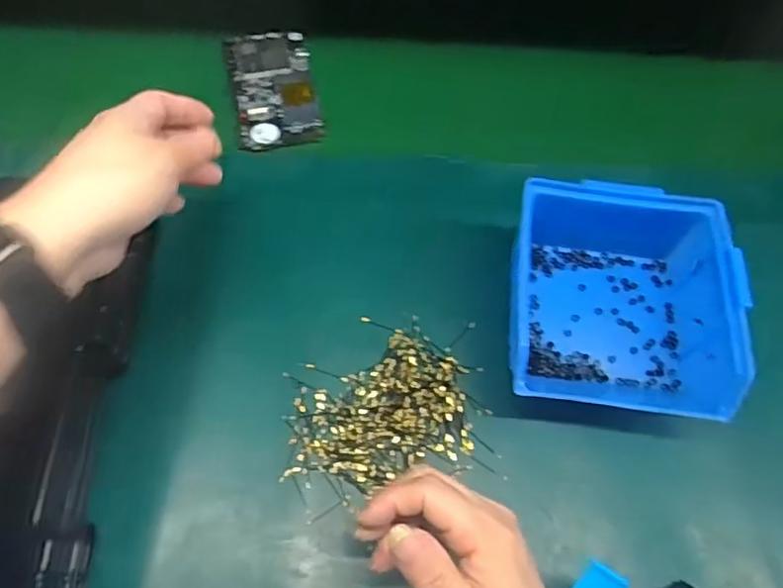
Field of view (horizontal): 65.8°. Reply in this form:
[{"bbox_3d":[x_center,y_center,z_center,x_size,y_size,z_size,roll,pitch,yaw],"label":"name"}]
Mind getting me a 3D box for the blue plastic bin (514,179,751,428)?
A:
[{"bbox_3d":[0.139,0.001,0.383,0.126,0.075,0.146,8,62,4],"label":"blue plastic bin"}]

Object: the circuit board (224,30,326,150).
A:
[{"bbox_3d":[-0.097,-0.171,0.498,0.066,0.013,0.126,-10,62,-8],"label":"circuit board"}]

